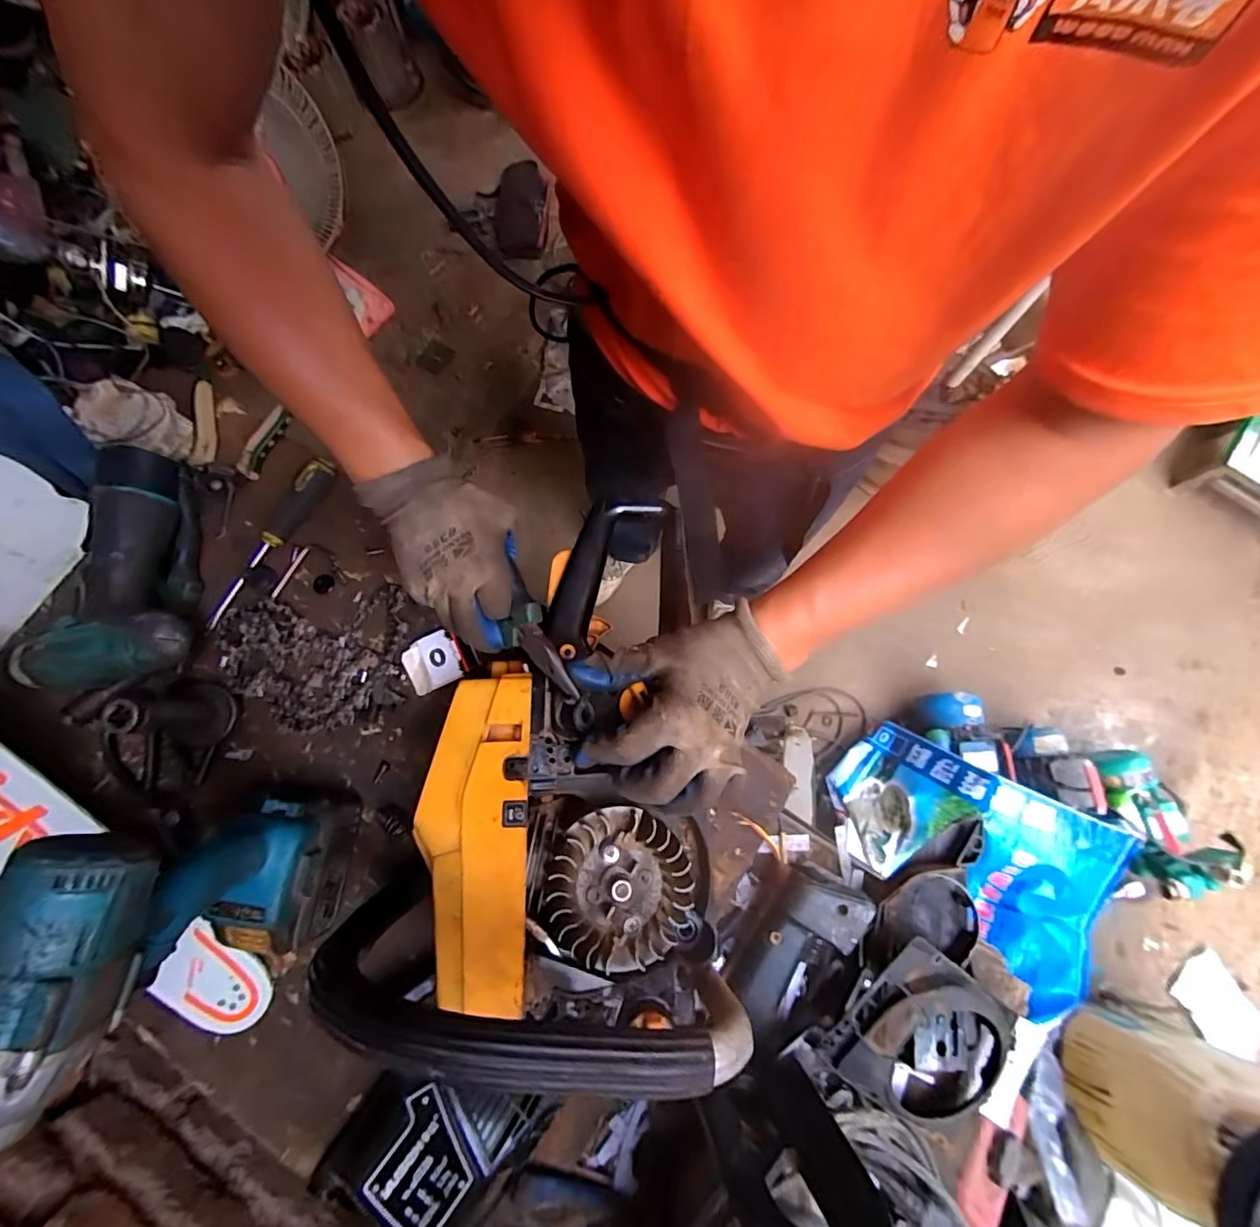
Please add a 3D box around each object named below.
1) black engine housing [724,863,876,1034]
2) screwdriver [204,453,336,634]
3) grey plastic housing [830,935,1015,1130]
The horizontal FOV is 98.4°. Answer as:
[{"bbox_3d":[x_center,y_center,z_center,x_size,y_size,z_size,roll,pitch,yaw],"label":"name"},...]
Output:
[{"bbox_3d":[0.136,0.272,0.447,0.072,0.038,0.128,35,80,8],"label":"black engine housing"},{"bbox_3d":[-0.344,-0.072,0.510,0.028,0.025,0.182,31,80,7],"label":"screwdriver"},{"bbox_3d":[0.236,0.336,0.430,0.140,0.034,0.118,42,89,-18],"label":"grey plastic housing"}]

